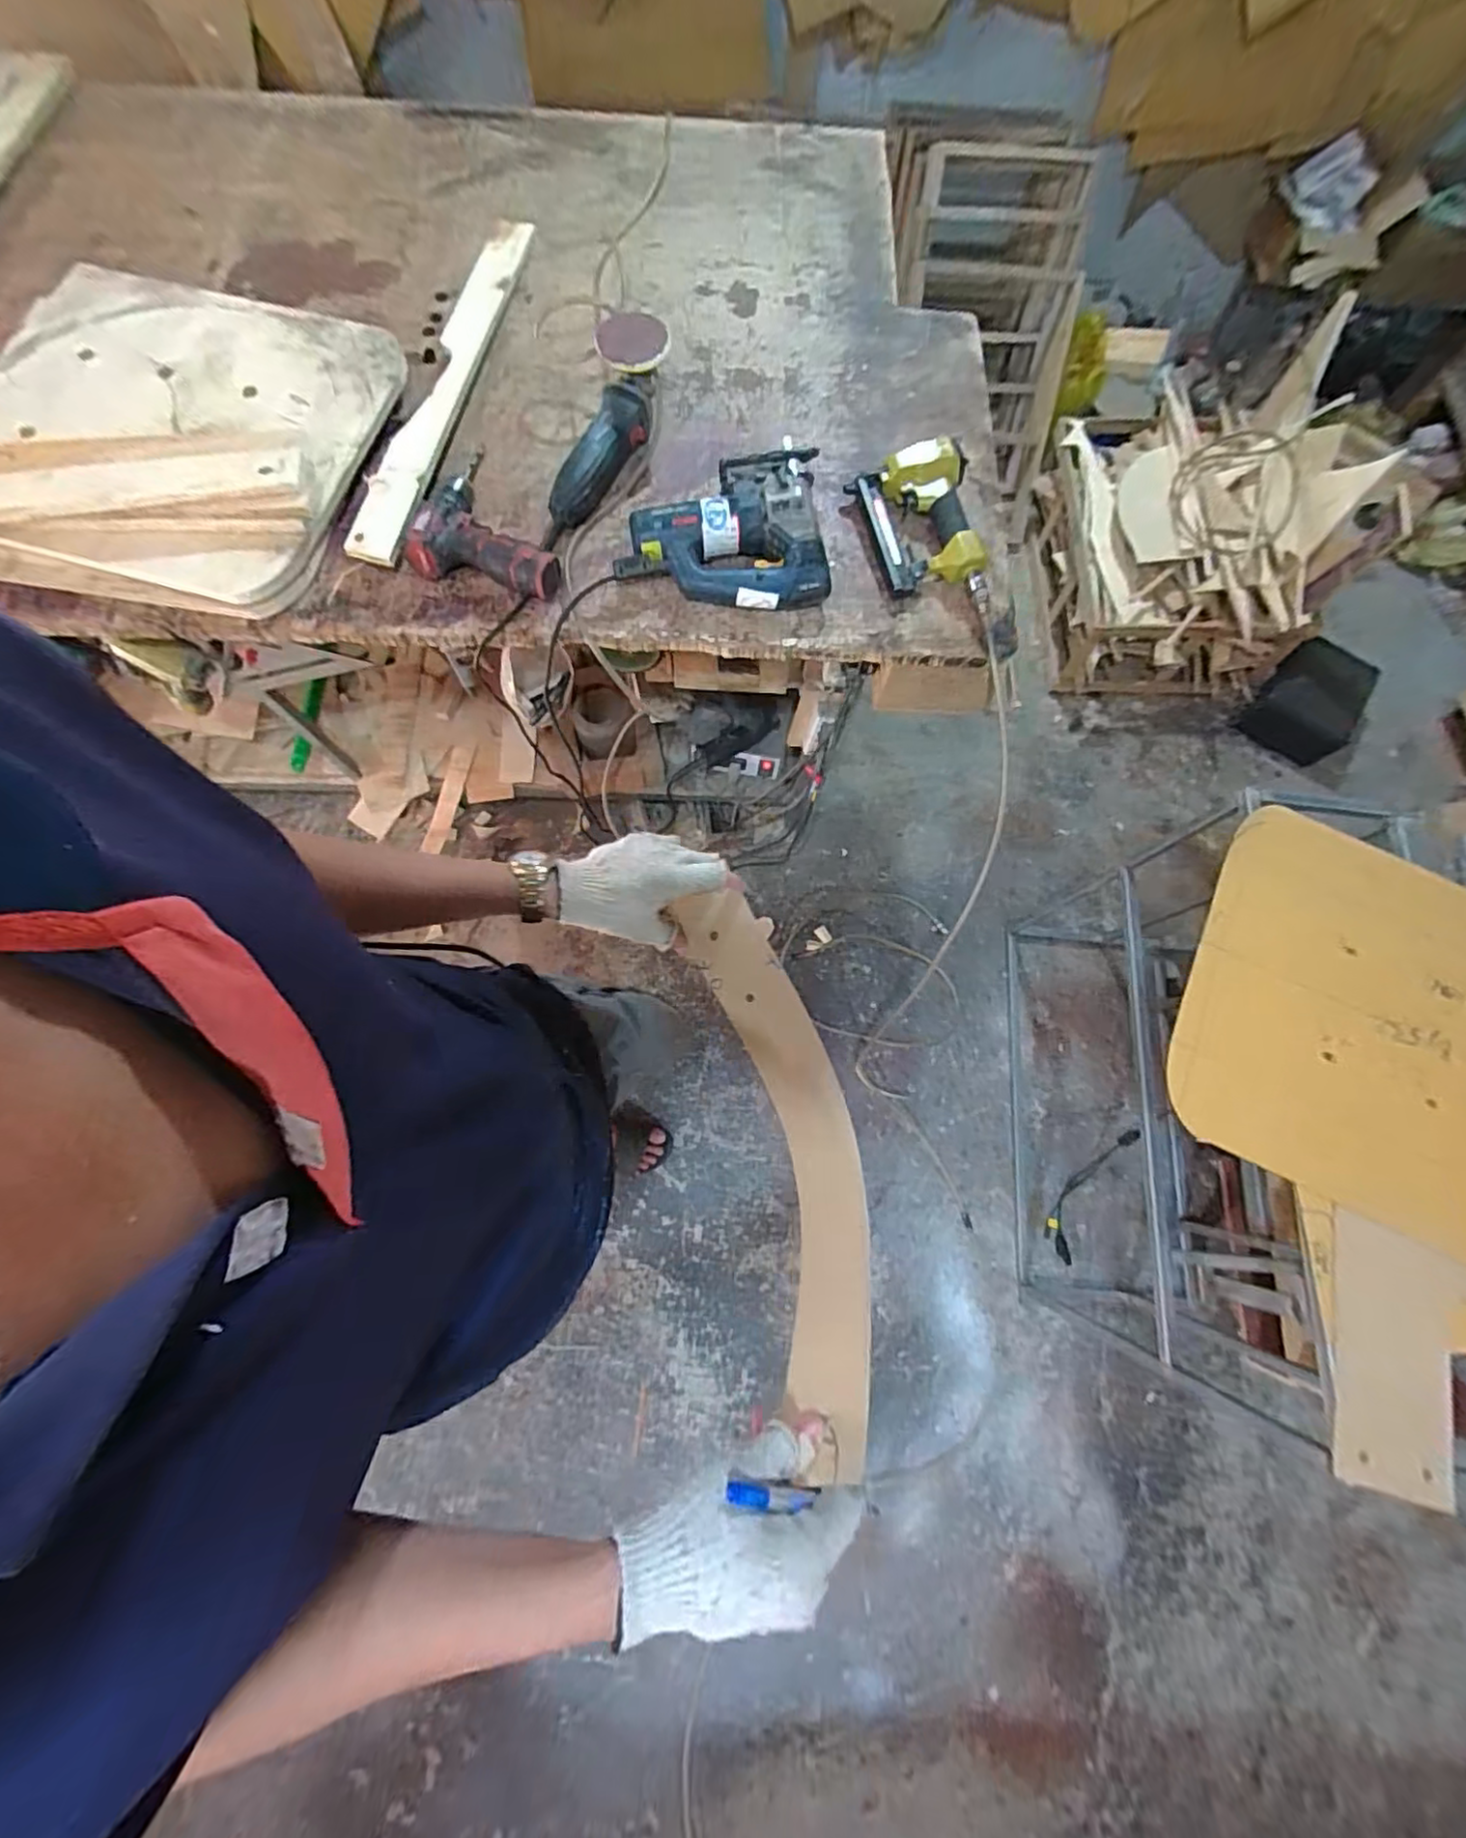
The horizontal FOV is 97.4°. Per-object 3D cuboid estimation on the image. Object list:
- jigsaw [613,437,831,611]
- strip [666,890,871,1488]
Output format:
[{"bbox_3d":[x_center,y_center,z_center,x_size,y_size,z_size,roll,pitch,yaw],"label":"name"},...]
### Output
[{"bbox_3d":[-0.016,-0.500,0.841,0.262,0.086,0.195,-5,75,-4],"label":"jigsaw"},{"bbox_3d":[0.048,0.168,0.520,0.101,0.082,0.406,-11,59,-7],"label":"strip"}]

